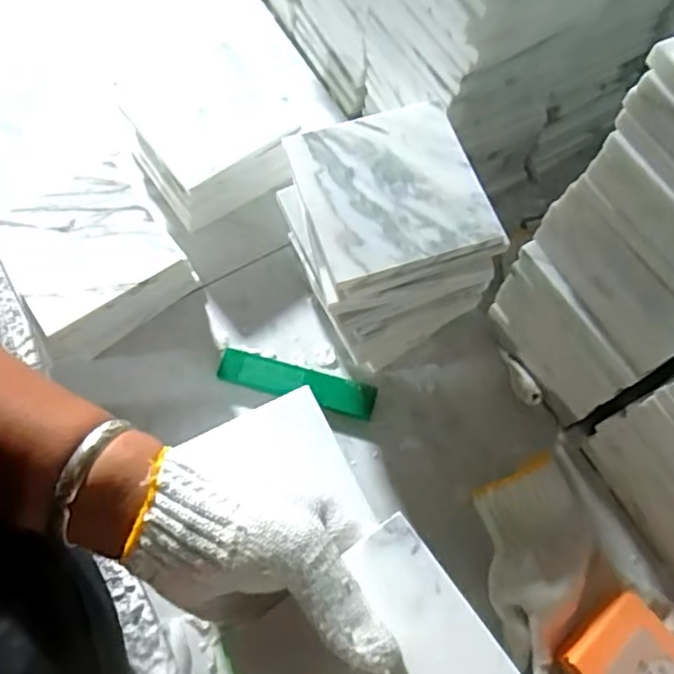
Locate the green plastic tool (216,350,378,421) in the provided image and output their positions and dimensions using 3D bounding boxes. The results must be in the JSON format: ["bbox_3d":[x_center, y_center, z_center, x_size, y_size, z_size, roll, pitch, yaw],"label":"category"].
[{"bbox_3d":[-0.029,0.033,0.471,0.114,0.008,0.025,15,71,3],"label":"green plastic tool"}]

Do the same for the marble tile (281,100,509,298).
[{"bbox_3d":[0.032,-0.085,0.381,0.101,0.012,0.101,-16,73,-8],"label":"marble tile"}]

